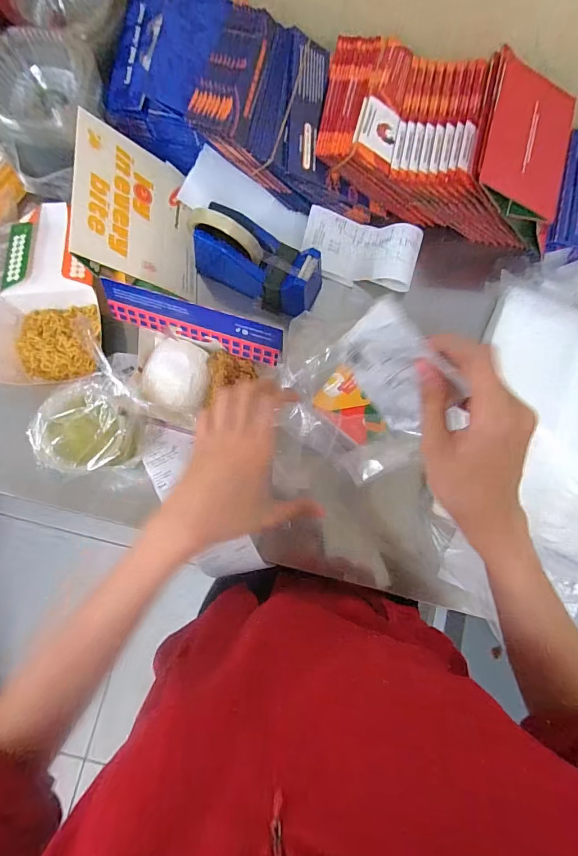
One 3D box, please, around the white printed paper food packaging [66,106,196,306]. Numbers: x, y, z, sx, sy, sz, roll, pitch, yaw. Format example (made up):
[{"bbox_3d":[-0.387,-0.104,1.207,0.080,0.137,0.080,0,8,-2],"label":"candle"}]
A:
[{"bbox_3d":[-0.177,-0.259,0.492,0.006,0.156,0.168,-8,79,39],"label":"white printed paper food packaging"}]

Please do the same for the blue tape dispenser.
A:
[{"bbox_3d":[-0.042,-0.207,0.496,0.164,0.078,0.071,25,81,3],"label":"blue tape dispenser"}]

